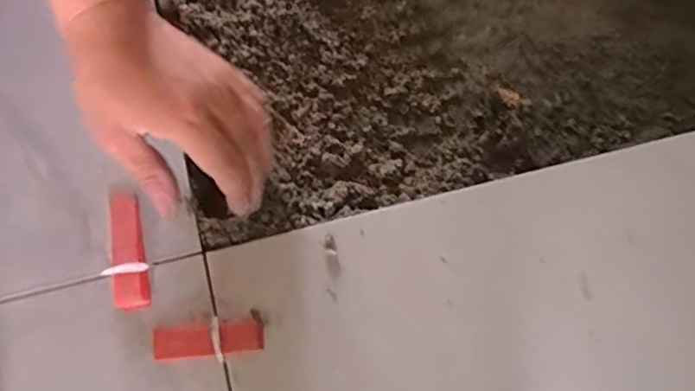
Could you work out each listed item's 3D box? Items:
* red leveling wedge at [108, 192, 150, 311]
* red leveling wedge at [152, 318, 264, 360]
[{"bbox_3d":[-0.154,0.038,0.406,0.023,0.017,0.083,-14,77,-1],"label":"red leveling wedge"},{"bbox_3d":[-0.094,0.097,0.390,0.074,0.012,0.021,-6,77,0],"label":"red leveling wedge"}]

